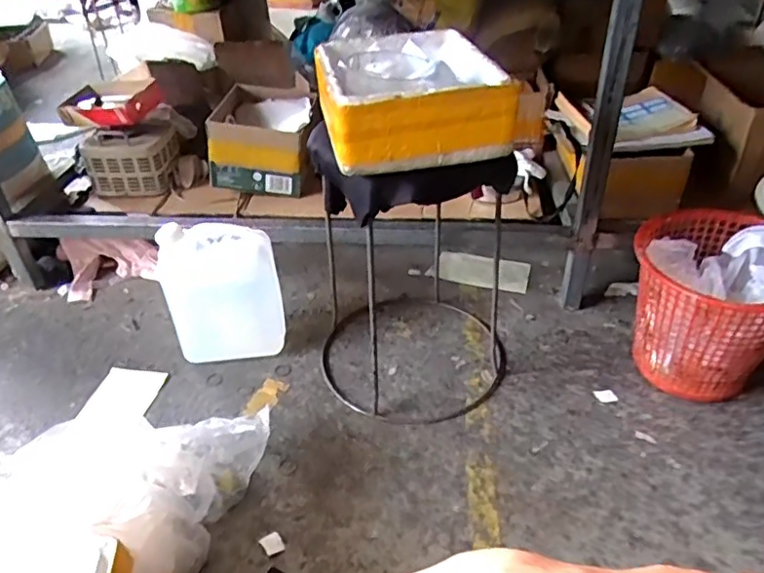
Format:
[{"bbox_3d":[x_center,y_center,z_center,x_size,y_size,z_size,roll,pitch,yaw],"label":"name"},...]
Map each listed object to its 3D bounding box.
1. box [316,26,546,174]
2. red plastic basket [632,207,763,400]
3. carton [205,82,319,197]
[{"bbox_3d":[0.034,-0.273,0.834,0.229,0.106,0.271,-8,37,-7],"label":"box"},{"bbox_3d":[0.580,0.046,1.058,0.272,0.280,0.267,13,40,19],"label":"red plastic basket"},{"bbox_3d":[-0.267,-0.371,1.461,0.243,0.177,0.332,3,37,7],"label":"carton"}]

